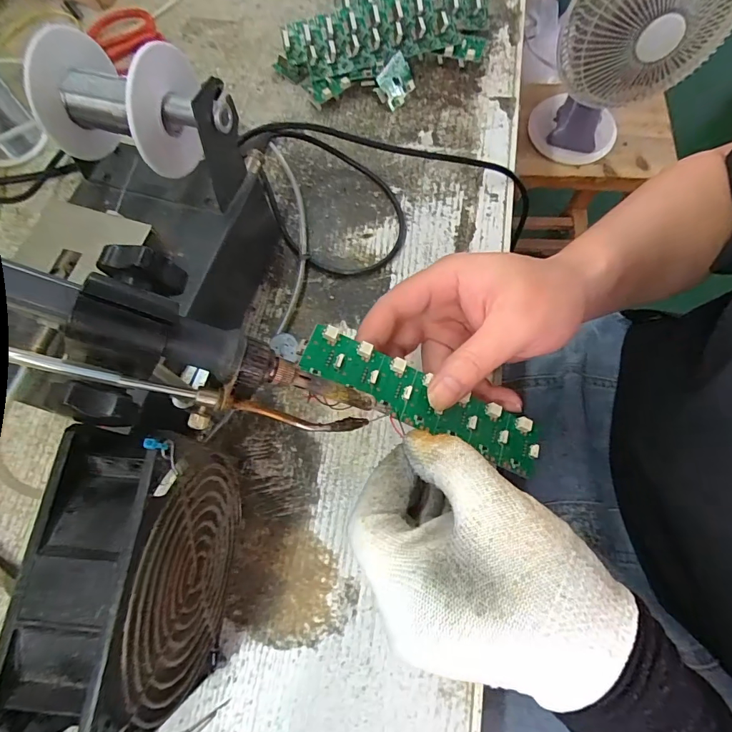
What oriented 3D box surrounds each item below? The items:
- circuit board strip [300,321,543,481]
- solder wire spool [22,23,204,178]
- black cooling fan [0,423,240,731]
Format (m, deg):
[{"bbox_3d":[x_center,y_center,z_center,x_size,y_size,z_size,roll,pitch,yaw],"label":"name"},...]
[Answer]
[{"bbox_3d":[0.032,0.019,0.223,0.137,0.005,0.028,26,73,-7],"label":"circuit board strip"},{"bbox_3d":[-0.139,-0.146,0.243,0.086,0.065,0.058,16,71,6],"label":"solder wire spool"},{"bbox_3d":[-0.100,0.099,0.204,0.046,0.123,0.114,5,71,4],"label":"black cooling fan"}]

